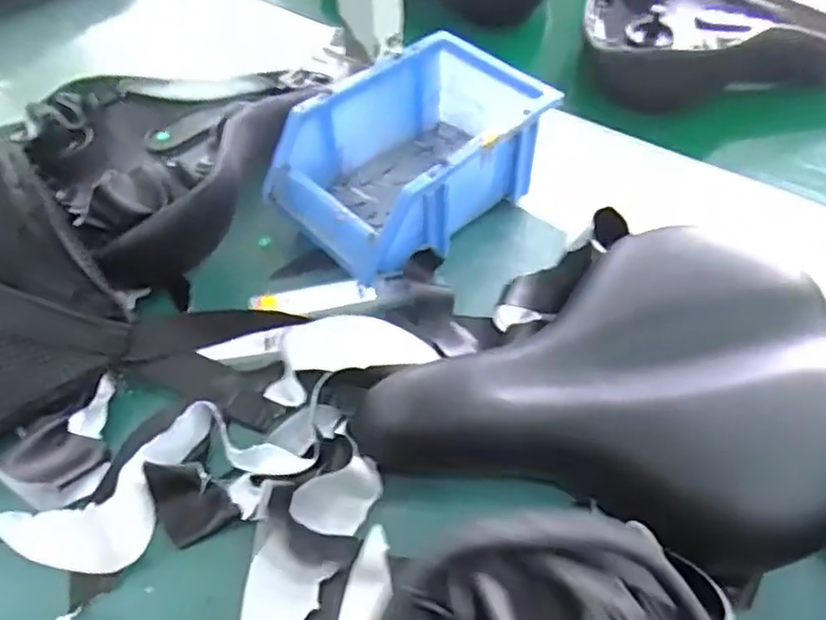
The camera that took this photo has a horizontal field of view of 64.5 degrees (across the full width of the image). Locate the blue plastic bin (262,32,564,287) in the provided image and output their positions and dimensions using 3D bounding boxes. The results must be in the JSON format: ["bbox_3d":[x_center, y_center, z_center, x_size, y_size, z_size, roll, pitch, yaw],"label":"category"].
[{"bbox_3d":[-0.001,-0.105,0.459,0.173,0.077,0.118,-35,59,-23],"label":"blue plastic bin"}]

